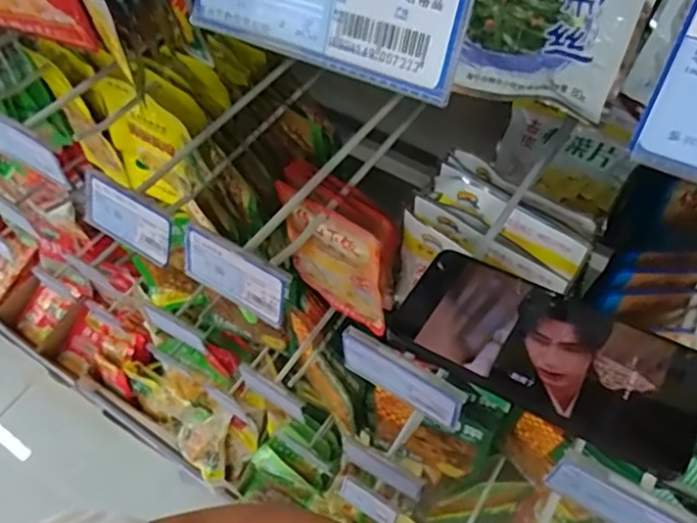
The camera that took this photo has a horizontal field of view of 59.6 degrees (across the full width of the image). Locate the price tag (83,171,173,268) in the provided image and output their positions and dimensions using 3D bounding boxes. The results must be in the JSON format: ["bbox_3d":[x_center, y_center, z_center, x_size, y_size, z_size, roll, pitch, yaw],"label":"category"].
[{"bbox_3d":[-0.160,-0.030,0.436,0.083,0.046,0.009,28,33,18],"label":"price tag"}]

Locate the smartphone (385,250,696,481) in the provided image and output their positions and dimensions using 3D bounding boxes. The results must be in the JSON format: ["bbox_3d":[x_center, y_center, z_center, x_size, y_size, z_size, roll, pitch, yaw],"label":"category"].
[{"bbox_3d":[0.110,0.048,0.341,0.163,0.009,0.080,26,56,25],"label":"smartphone"}]

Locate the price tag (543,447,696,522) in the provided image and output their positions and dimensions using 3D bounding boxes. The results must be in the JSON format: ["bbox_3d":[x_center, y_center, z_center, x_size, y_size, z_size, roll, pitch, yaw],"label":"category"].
[{"bbox_3d":[0.141,0.122,0.299,0.082,0.034,0.007,25,45,18],"label":"price tag"}]

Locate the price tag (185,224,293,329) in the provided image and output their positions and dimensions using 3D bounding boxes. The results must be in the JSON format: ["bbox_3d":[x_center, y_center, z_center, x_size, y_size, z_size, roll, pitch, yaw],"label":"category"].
[{"bbox_3d":[-0.074,0.009,0.395,0.083,0.047,0.011,30,42,21],"label":"price tag"}]

